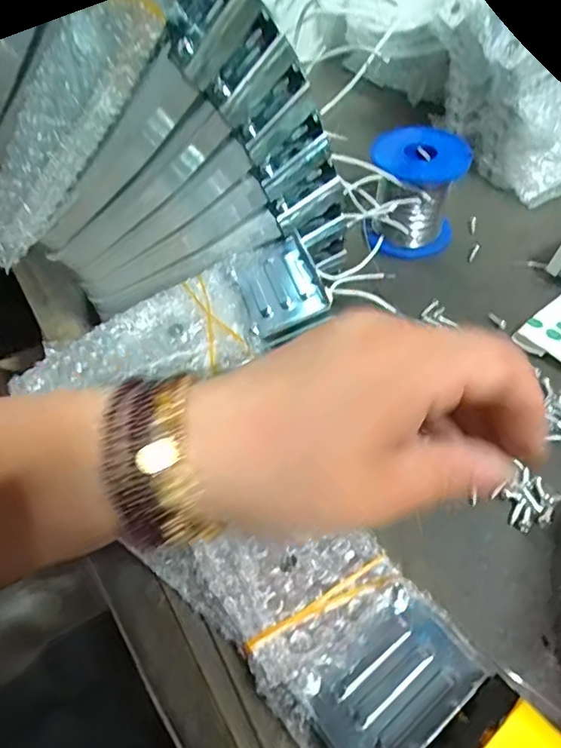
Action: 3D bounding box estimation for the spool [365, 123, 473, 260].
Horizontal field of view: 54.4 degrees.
[{"bbox_3d":[0.093,-0.124,0.380,0.060,0.068,0.060,-1,51,1],"label":"spool"}]

